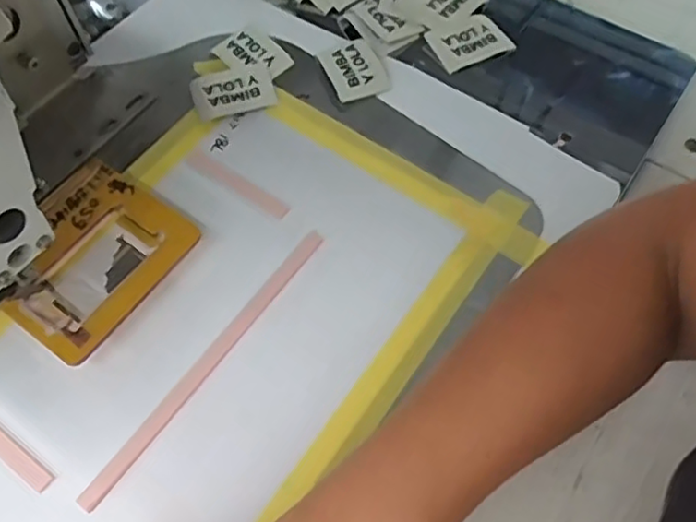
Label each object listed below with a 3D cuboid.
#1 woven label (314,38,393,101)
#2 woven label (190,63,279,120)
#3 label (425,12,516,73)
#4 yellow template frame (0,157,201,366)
[{"bbox_3d":[0.004,-0.141,0.456,0.038,0.004,0.053,-23,65,-6],"label":"woven label"},{"bbox_3d":[-0.082,-0.123,0.448,0.056,0.004,0.042,-14,66,-6],"label":"woven label"},{"bbox_3d":[0.091,-0.166,0.471,0.054,0.004,0.042,-24,69,-10],"label":"label"},{"bbox_3d":[-0.155,-0.003,0.370,0.088,0.008,0.106,33,67,12],"label":"yellow template frame"}]

